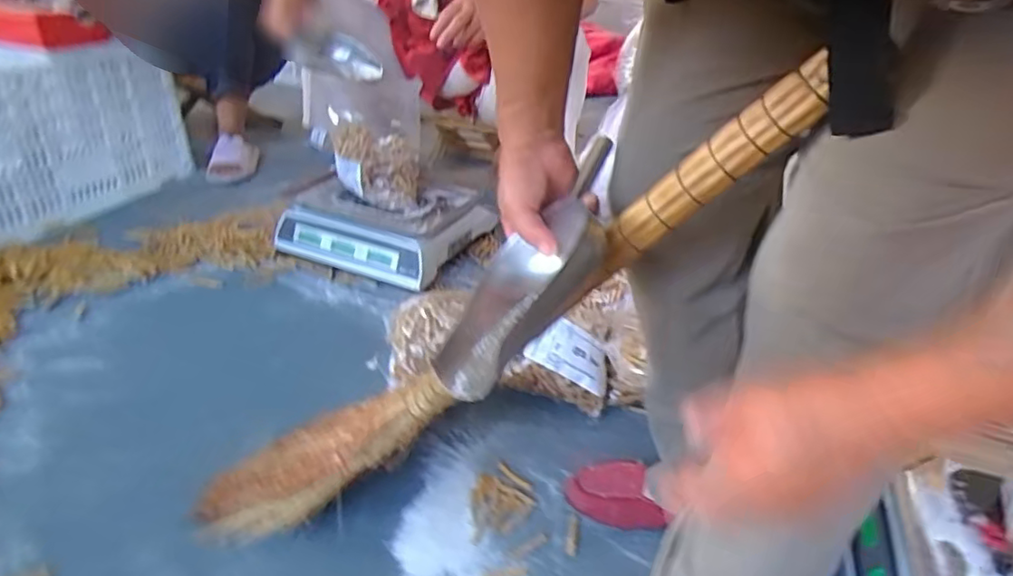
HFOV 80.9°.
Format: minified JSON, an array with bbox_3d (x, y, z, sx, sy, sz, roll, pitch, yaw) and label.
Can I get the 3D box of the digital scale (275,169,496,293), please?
[{"bbox_3d":[-0.238,-0.135,1.230,0.328,0.131,0.296,18,34,19],"label":"digital scale"}]

